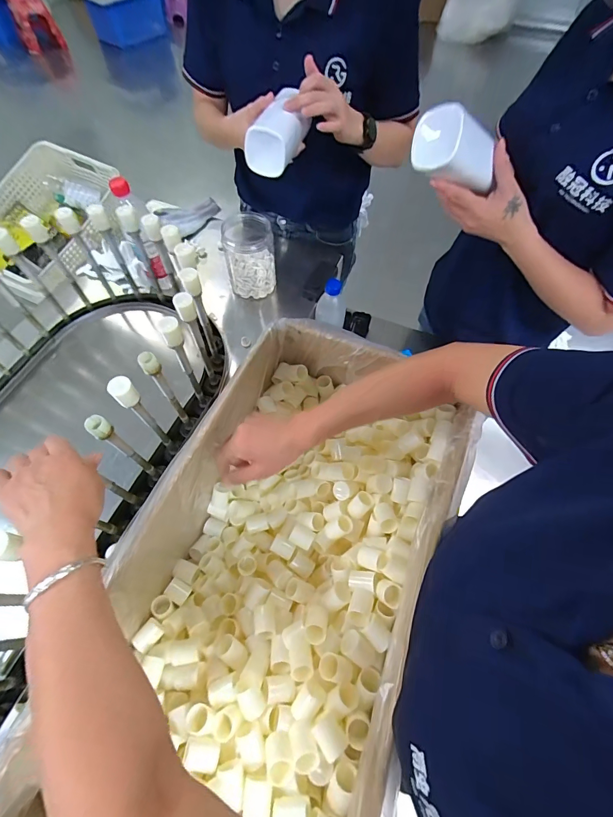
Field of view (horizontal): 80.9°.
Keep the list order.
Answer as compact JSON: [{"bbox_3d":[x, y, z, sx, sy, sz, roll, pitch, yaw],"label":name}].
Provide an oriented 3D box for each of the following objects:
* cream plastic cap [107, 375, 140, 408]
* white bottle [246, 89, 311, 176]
[{"bbox_3d":[-0.229,-0.021,0.452,0.024,0.036,0.027,40,69,17],"label":"cream plastic cap"},{"bbox_3d":[-0.038,-0.426,0.555,0.060,0.066,0.152,21,65,10],"label":"white bottle"}]

